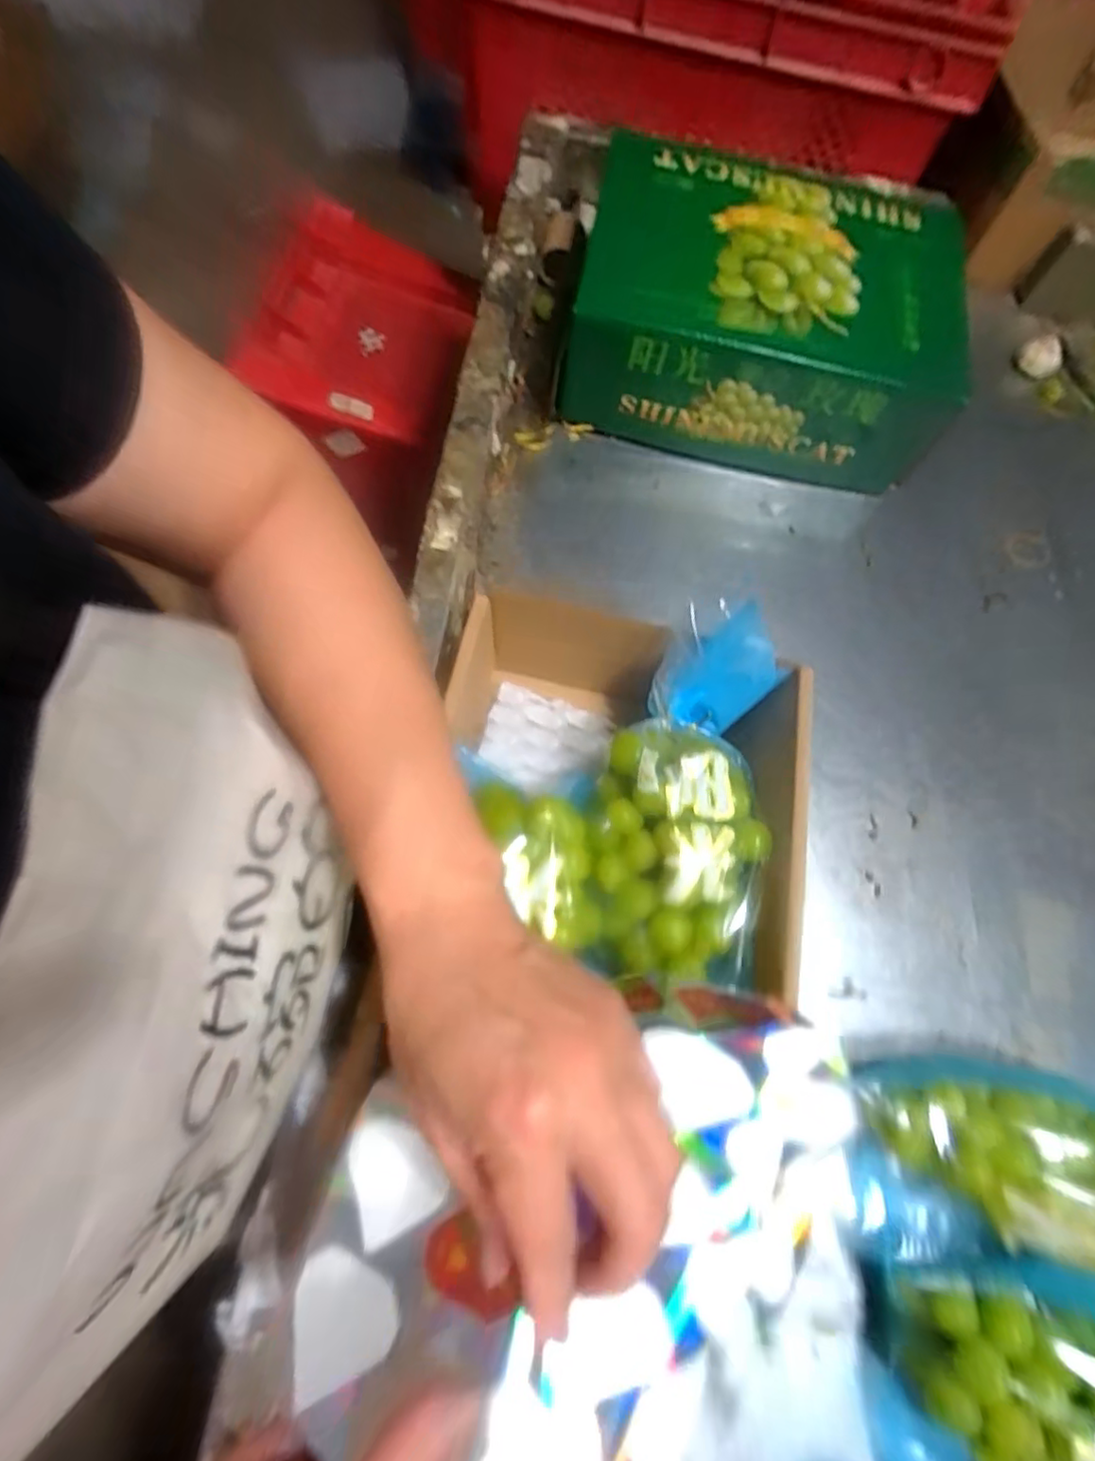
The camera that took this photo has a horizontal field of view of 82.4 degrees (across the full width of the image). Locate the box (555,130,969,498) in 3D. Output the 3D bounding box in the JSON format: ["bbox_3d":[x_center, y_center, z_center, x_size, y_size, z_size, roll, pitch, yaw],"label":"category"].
[{"bbox_3d":[0.207,-0.414,0.641,0.353,0.139,0.264,13,69,1],"label":"box"}]

